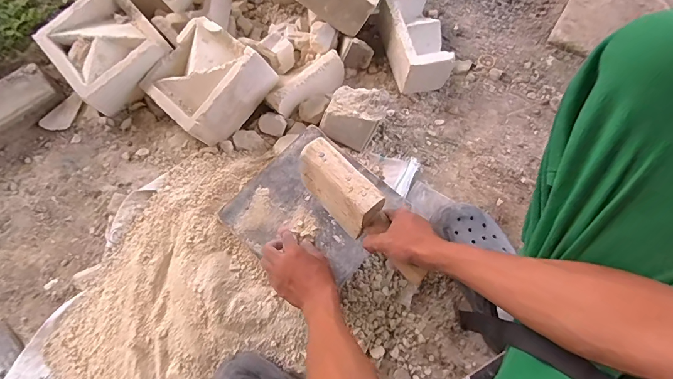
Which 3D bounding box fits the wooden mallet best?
[{"bbox_3d":[0.037,0.035,0.572,0.061,0.096,0.251,-38,77,-12],"label":"wooden mallet"}]

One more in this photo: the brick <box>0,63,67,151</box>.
[{"bbox_3d":[-0.687,-0.165,0.786,0.220,0.063,0.105,-41,75,-13],"label":"brick"}]

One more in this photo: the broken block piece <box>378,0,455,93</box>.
[{"bbox_3d":[0.164,-0.327,0.820,0.105,0.096,0.195,-14,71,-5],"label":"broken block piece"}]

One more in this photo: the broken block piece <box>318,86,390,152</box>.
[{"bbox_3d":[0.036,-0.145,0.755,0.118,0.086,0.101,19,72,7],"label":"broken block piece"}]

